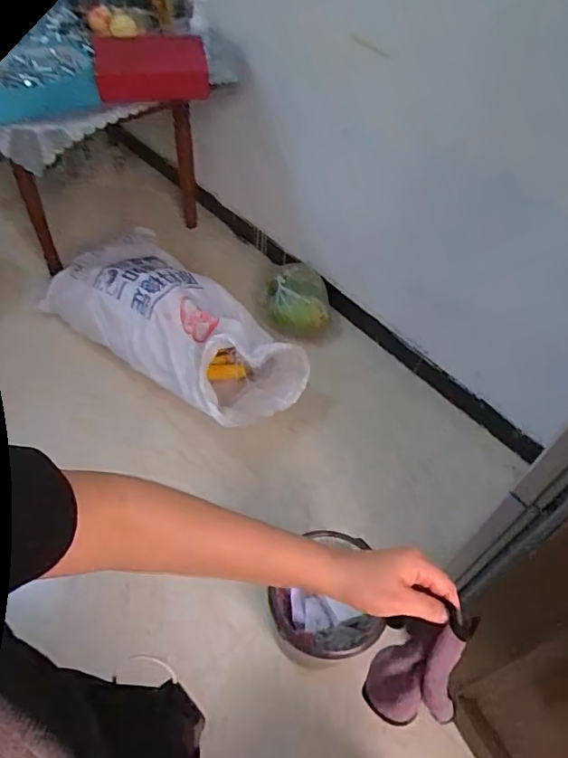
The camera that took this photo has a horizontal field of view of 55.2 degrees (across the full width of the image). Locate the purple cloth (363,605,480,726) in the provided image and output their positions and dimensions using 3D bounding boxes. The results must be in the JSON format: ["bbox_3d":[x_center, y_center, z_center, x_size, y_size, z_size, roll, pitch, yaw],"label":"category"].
[{"bbox_3d":[0.135,0.273,0.509,0.090,0.178,0.038,31,40,19],"label":"purple cloth"}]

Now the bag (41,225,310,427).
[{"bbox_3d":[-0.367,-0.184,1.766,0.902,0.319,0.363,33,56,20],"label":"bag"}]

